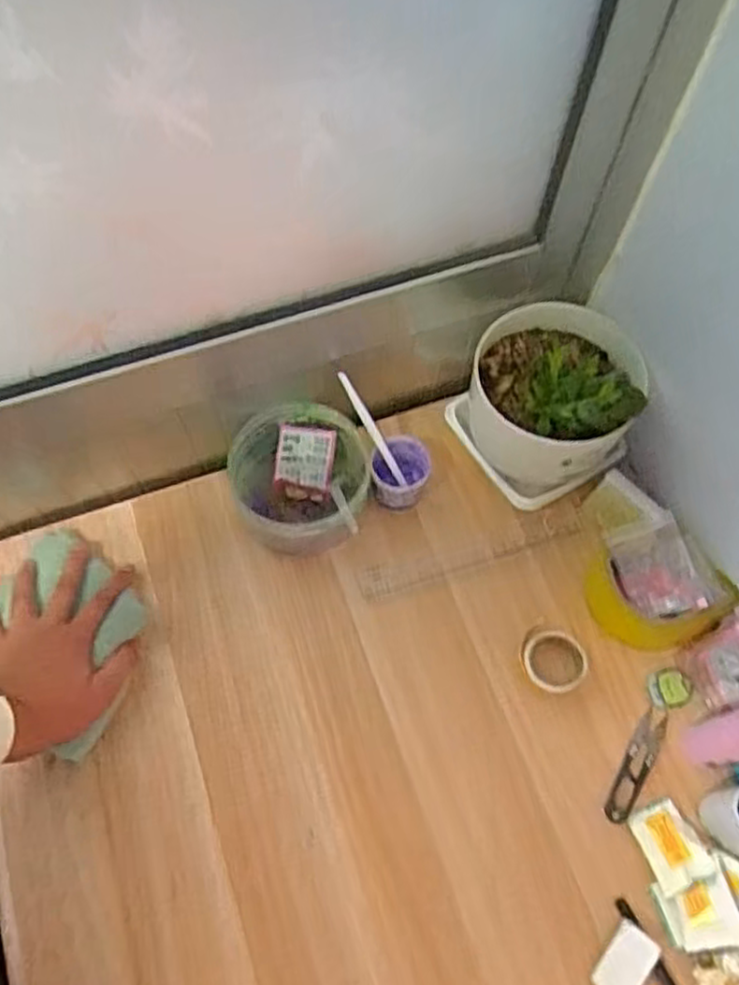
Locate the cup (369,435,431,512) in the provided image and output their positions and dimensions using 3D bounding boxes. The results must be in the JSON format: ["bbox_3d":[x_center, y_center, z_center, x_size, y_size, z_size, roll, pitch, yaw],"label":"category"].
[{"bbox_3d":[0.028,-0.019,0.661,0.052,0.039,0.062,0,66,-1],"label":"cup"}]

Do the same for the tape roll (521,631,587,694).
[{"bbox_3d":[0.148,0.136,0.600,0.048,0.018,0.048,0,66,-1],"label":"tape roll"}]

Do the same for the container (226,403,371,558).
[{"bbox_3d":[-0.065,-0.011,0.646,0.116,0.073,0.117,0,66,-1],"label":"container"}]

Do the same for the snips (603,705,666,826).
[{"bbox_3d":[0.208,0.214,0.584,0.022,0.004,0.093,29,68,12],"label":"snips"}]

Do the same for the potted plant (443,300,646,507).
[{"bbox_3d":[0.162,-0.087,0.641,0.148,0.144,0.134,-31,70,-14],"label":"potted plant"}]

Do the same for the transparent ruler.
[{"bbox_3d":[0.091,0.053,0.655,0.205,0.008,0.030,-15,67,-8],"label":"transparent ruler"}]

